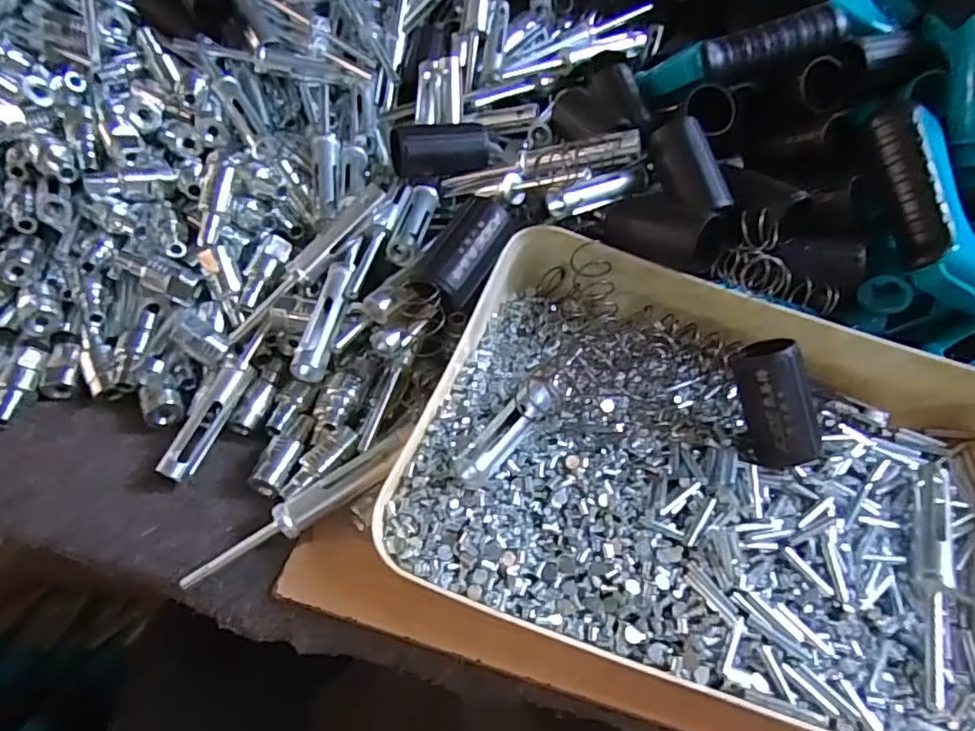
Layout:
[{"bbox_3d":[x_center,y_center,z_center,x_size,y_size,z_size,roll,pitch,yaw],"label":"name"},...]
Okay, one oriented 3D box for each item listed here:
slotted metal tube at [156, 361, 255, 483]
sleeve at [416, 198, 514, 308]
[{"bbox_3d":[-0.164,0.032,0.355,0.018,0.014,0.074,21,68,12],"label":"slotted metal tube"},{"bbox_3d":[-0.014,-0.065,0.338,0.032,0.024,0.061,13,69,51],"label":"sleeve"}]

